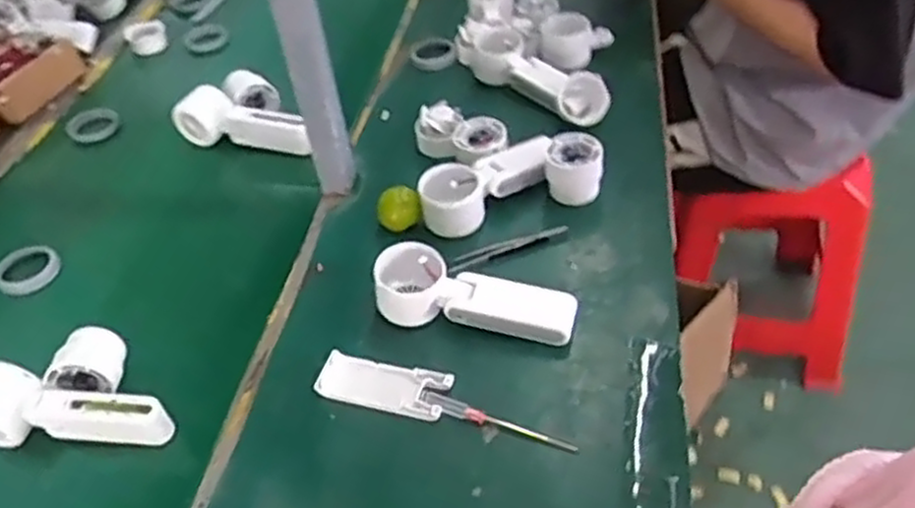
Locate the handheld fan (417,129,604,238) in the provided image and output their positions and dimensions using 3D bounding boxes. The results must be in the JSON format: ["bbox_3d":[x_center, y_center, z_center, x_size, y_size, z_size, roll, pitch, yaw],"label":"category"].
[{"bbox_3d":[0.050,-0.069,0.738,0.174,0.046,0.084,-22,45,-15],"label":"handheld fan"}]

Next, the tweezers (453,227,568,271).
[{"bbox_3d":[0.046,-0.007,0.699,0.113,0.010,0.015,-19,45,-11],"label":"tweezers"}]

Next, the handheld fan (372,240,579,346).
[{"bbox_3d":[0.014,0.032,0.639,0.167,0.055,0.050,6,45,14],"label":"handheld fan"}]

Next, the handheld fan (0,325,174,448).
[{"bbox_3d":[-0.307,0.106,0.618,0.158,0.053,0.081,-3,44,5],"label":"handheld fan"}]

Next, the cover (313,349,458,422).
[{"bbox_3d":[-0.059,0.104,0.610,0.107,0.008,0.042,9,46,17],"label":"cover"}]

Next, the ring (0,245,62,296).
[{"bbox_3d":[-0.428,0.017,0.764,0.060,0.019,0.061,-4,44,4],"label":"ring"}]

